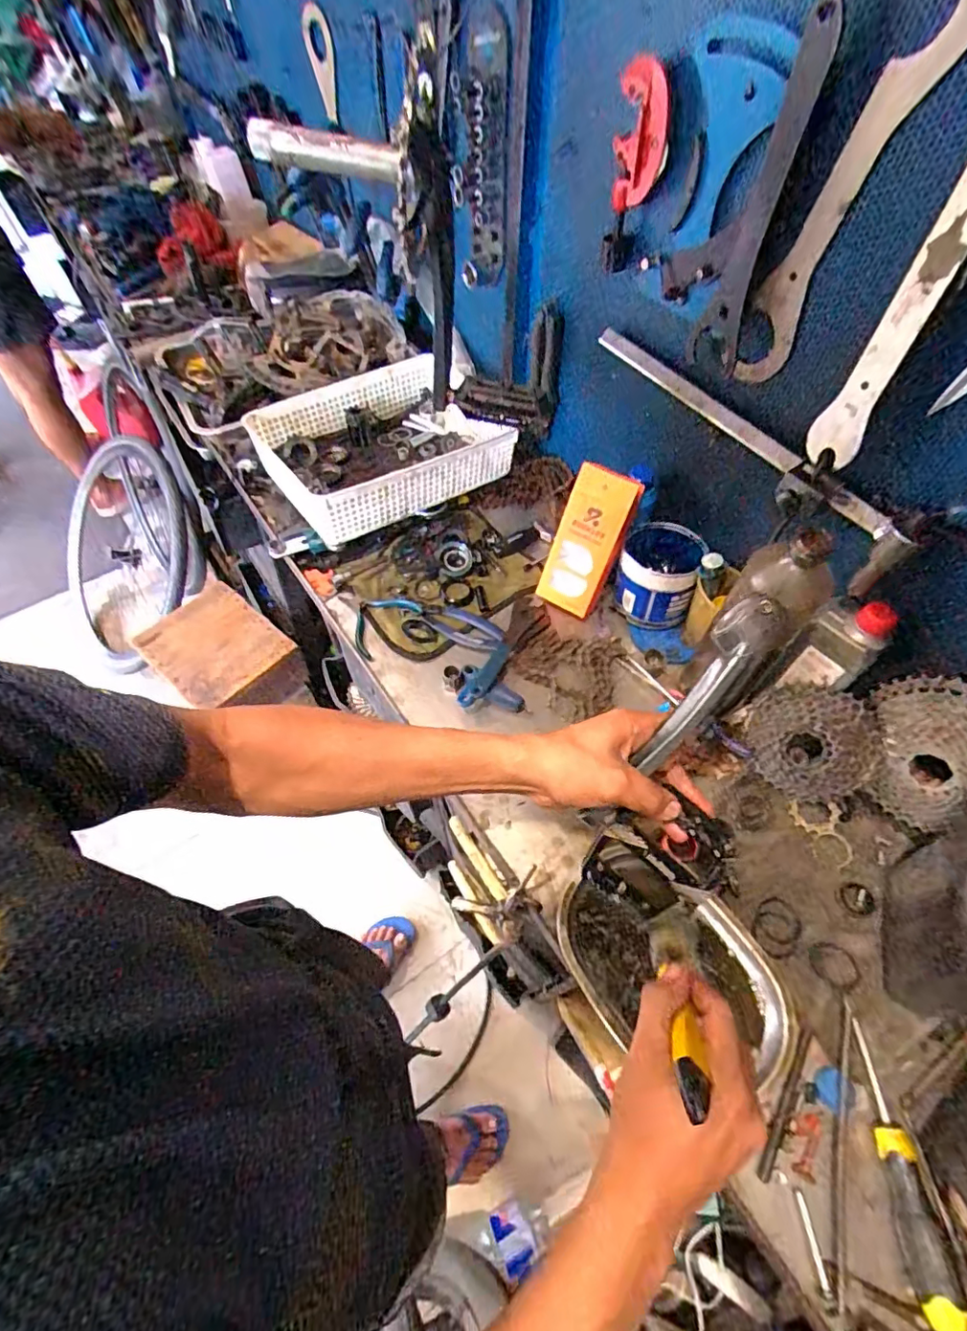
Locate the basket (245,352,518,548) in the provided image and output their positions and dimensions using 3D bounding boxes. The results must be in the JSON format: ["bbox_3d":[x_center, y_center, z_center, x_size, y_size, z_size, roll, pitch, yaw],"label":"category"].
[{"bbox_3d":[-0.137,-0.334,0.827,0.356,0.087,0.251,-28,61,-17],"label":"basket"}]

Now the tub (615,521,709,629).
[{"bbox_3d":[0.222,-0.114,0.714,0.097,0.092,0.106,0,57,0],"label":"tub"}]

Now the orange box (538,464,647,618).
[{"bbox_3d":[0.129,-0.155,0.703,0.081,0.186,0.034,33,38,20],"label":"orange box"}]

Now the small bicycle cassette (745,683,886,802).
[{"bbox_3d":[0.346,0.084,0.584,0.118,0.031,0.124,3,96,27],"label":"small bicycle cassette"}]

